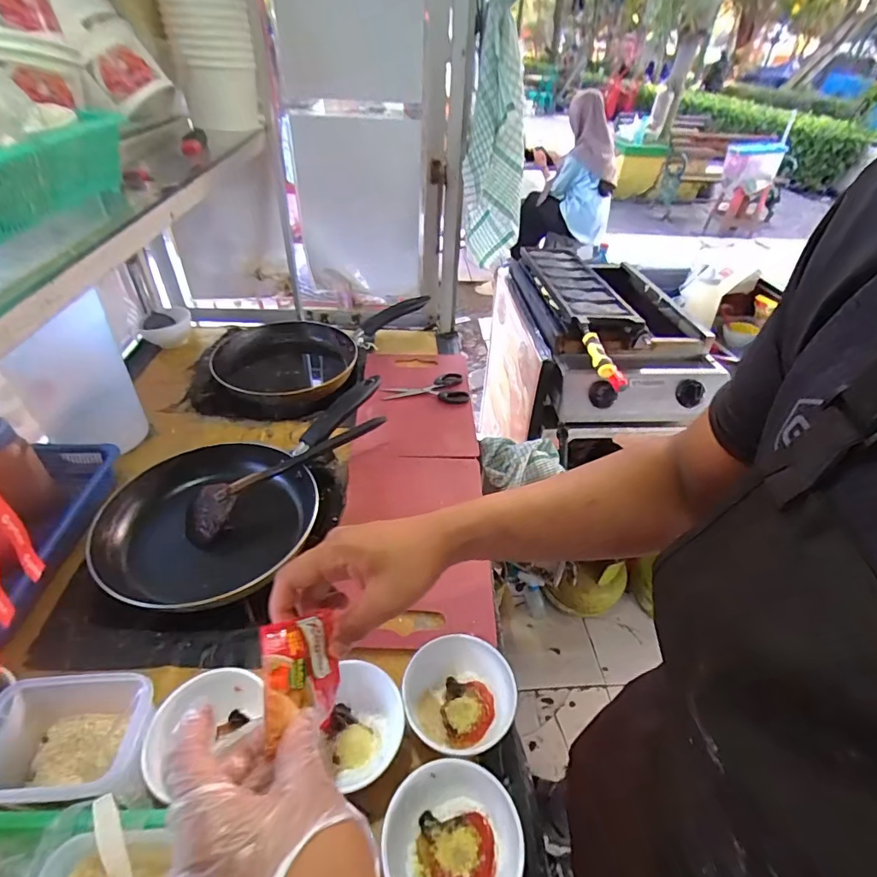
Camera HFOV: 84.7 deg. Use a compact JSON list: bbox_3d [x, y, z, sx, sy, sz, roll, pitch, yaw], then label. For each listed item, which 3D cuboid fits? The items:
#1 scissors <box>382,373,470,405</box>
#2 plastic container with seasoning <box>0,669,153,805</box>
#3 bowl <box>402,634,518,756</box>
[{"bbox_3d":[-0.021,-0.085,0.801,0.136,0.009,0.074,1,40,-3],"label":"scissors"},{"bbox_3d":[-0.275,0.235,0.367,0.111,0.074,0.080,-2,40,-6],"label":"plastic container with seasoning"},{"bbox_3d":[0.018,0.221,0.417,0.092,0.043,0.082,15,41,13],"label":"bowl"}]

